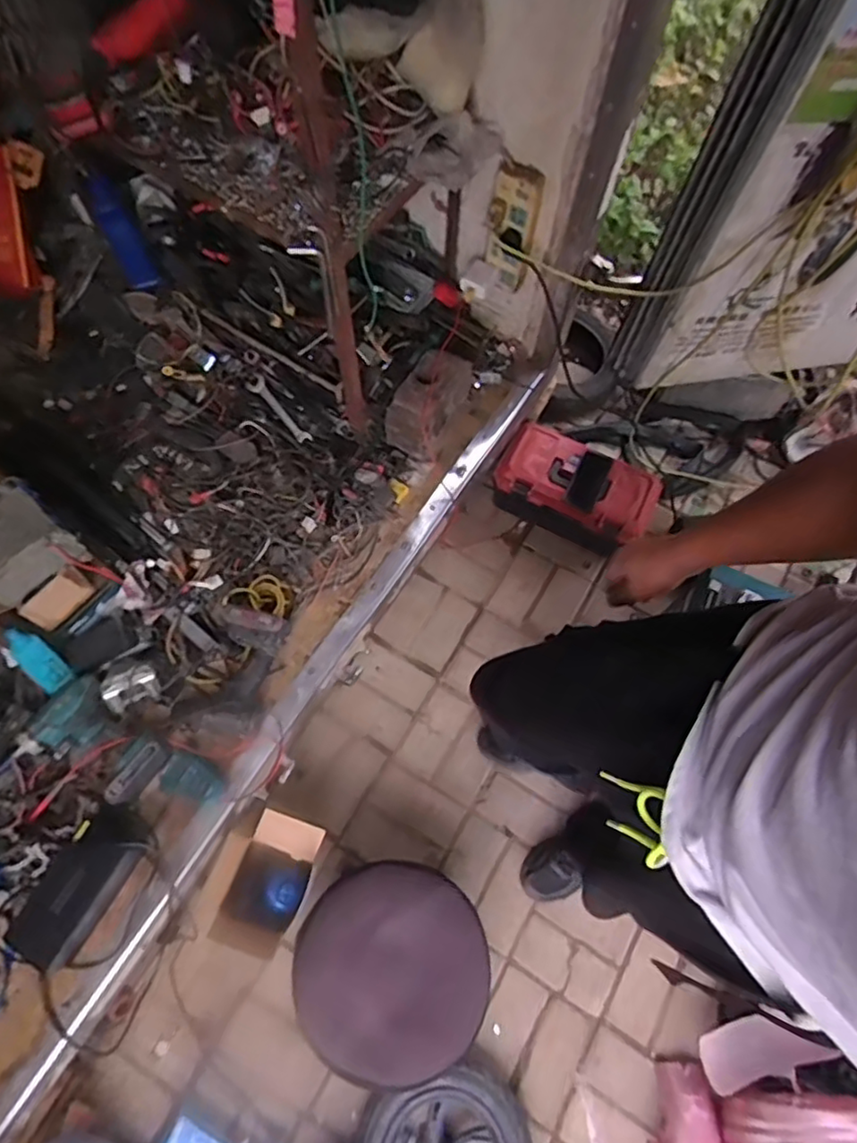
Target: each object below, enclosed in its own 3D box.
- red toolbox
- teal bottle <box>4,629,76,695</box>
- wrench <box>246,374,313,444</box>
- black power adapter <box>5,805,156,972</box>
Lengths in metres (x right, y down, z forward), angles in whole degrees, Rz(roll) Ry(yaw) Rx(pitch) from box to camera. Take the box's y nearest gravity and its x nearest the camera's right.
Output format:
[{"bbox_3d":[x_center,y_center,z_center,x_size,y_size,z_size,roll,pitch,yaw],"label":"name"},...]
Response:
[{"bbox_3d":[0.338,-0.192,1.465,0.351,0.173,0.181,25,69,9],"label":"red toolbox"},{"bbox_3d":[-0.595,0.136,0.965,0.045,0.144,0.028,-18,47,-9],"label":"teal bottle"},{"bbox_3d":[-0.289,-0.317,1.237,0.035,0.005,0.163,-44,90,3],"label":"wrench"},{"bbox_3d":[-0.518,0.457,0.911,0.098,0.051,0.229,25,69,8],"label":"black power adapter"}]

